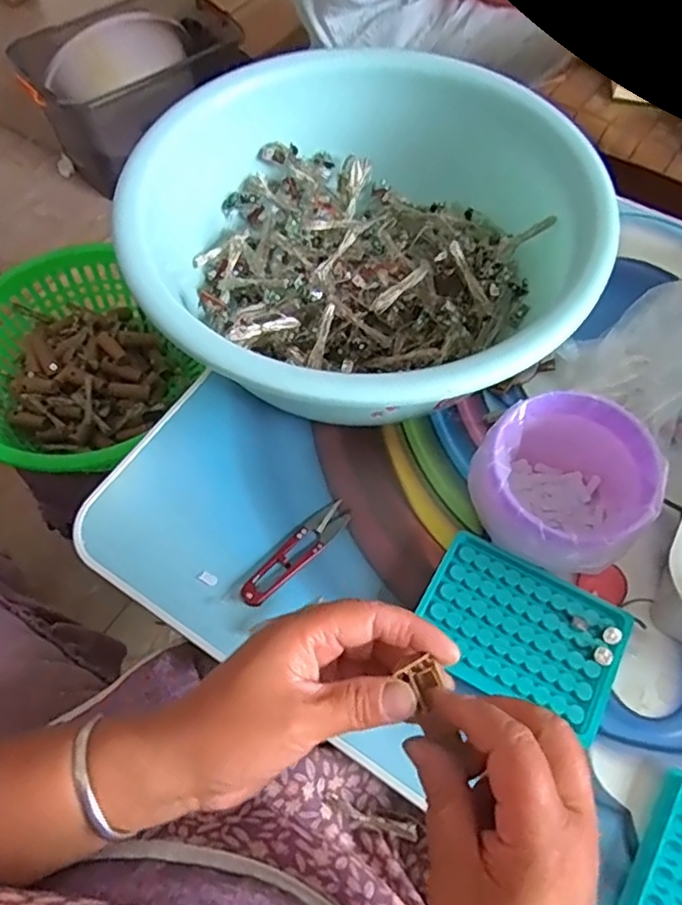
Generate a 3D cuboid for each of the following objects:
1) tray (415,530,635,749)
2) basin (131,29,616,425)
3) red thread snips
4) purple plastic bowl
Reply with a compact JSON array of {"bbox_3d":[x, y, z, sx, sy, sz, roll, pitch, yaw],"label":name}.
[{"bbox_3d":[0.121,0.118,0.420,0.128,0.010,0.094,28,64,14],"label":"tray"},{"bbox_3d":[0.019,-0.167,0.509,0.358,0.114,0.341,31,64,15],"label":"basin"},{"bbox_3d":[-0.034,0.075,0.466,0.100,0.005,0.024,-39,68,-21],"label":"red thread snips"},{"bbox_3d":[0.153,0.028,0.437,0.110,0.086,0.108,0,61,-1],"label":"purple plastic bowl"}]

